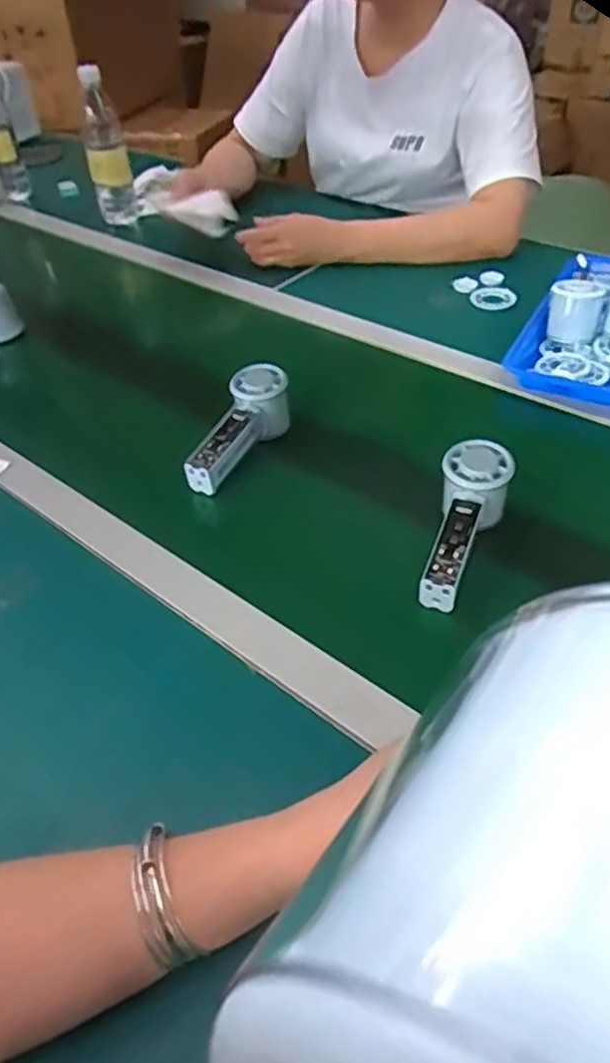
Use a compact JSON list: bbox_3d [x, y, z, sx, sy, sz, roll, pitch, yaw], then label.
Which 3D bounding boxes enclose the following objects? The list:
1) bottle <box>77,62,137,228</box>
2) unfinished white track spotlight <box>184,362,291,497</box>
[{"bbox_3d":[-0.338,-0.650,1.204,0.066,0.228,0.078,-12,44,-9],"label":"bottle"},{"bbox_3d":[-0.064,-0.101,0.698,0.050,0.056,0.154,12,46,17],"label":"unfinished white track spotlight"}]

